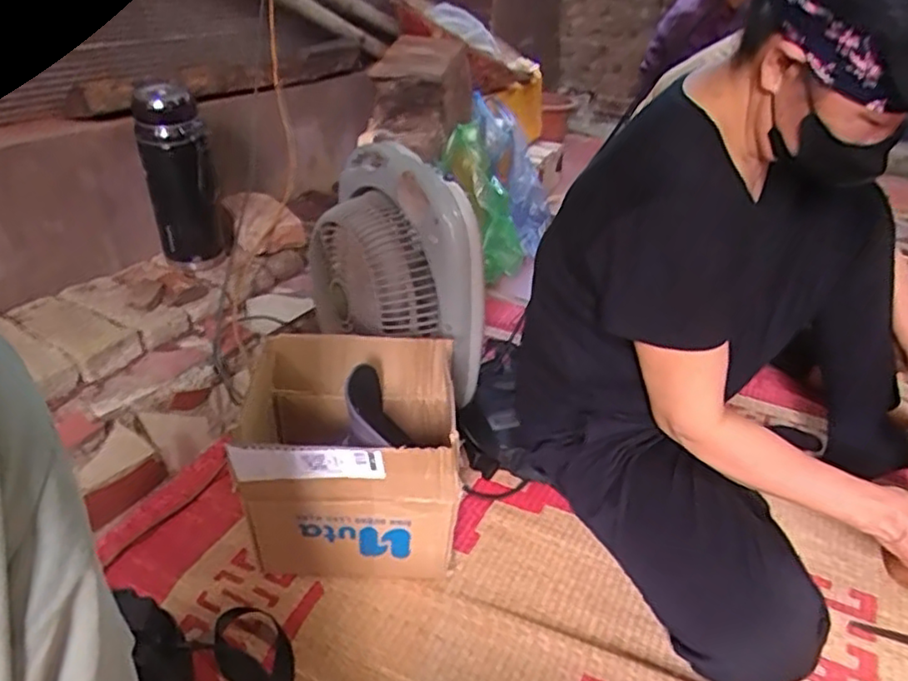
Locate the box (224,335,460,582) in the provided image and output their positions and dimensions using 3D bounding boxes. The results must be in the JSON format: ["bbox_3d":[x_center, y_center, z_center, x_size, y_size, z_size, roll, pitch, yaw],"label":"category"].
[{"bbox_3d":[-0.117,0.149,0.767,0.227,0.234,0.206,0,30,-5],"label":"box"}]

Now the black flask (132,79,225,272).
[{"bbox_3d":[-0.418,-0.251,1.004,0.109,0.261,0.092,-9,32,-20],"label":"black flask"}]

